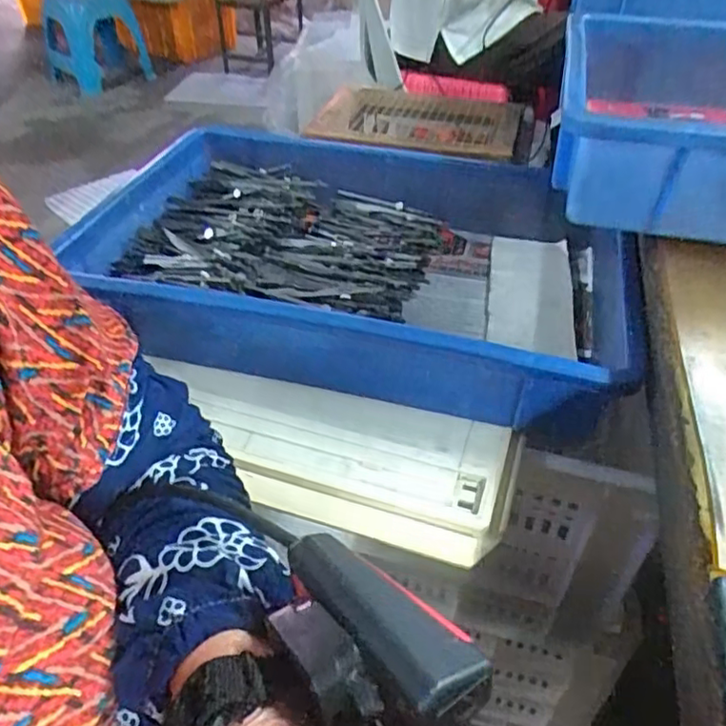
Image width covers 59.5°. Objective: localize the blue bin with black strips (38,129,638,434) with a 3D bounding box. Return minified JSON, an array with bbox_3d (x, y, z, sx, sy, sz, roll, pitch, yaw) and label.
[{"bbox_3d":[-0.005,-0.087,0.533,0.415,0.085,0.262,12,43,12],"label":"blue bin with black strips"}]

